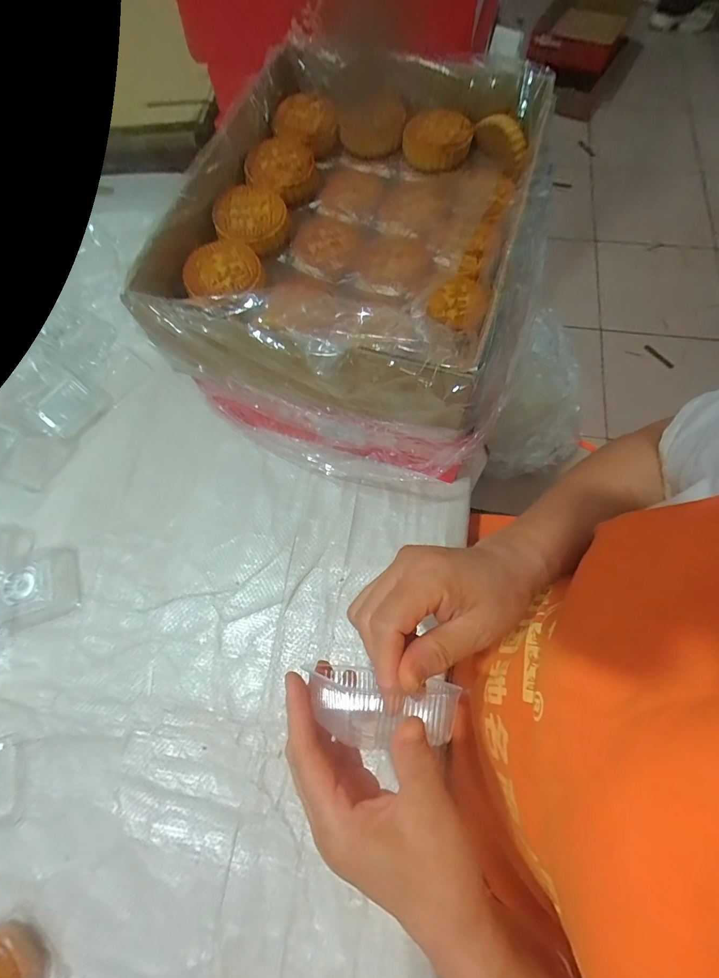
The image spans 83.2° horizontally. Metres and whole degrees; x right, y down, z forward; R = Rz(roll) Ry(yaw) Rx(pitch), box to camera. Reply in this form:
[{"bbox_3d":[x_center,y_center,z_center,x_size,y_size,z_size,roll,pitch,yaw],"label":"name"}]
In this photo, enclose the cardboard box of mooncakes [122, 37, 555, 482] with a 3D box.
[{"bbox_3d":[0.005,-0.264,0.407,0.303,0.126,0.391,15,71,8],"label":"cardboard box of mooncakes"}]

